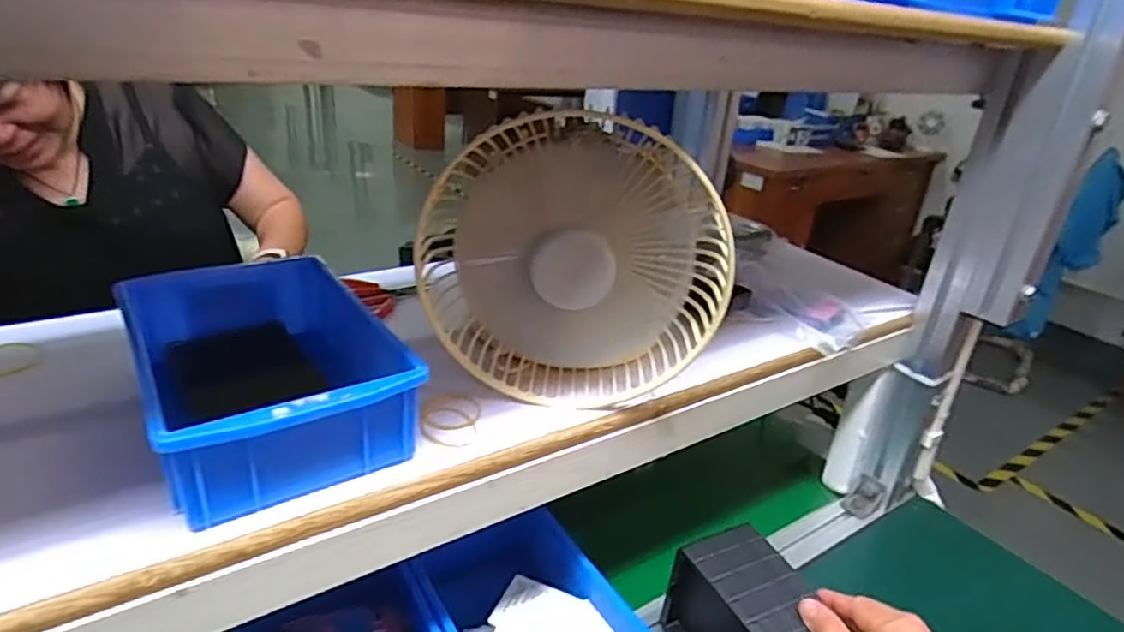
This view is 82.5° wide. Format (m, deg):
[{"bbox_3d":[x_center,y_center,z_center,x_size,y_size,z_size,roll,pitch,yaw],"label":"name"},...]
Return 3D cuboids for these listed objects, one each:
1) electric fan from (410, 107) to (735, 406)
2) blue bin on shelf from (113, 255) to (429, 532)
[{"bbox_3d":[0.008,-0.026,0.427,0.196,0.197,0.048,5,25,-2],"label":"electric fan"},{"bbox_3d":[-0.185,0.034,0.395,0.125,0.068,0.202,-15,32,-36],"label":"blue bin on shelf"}]

